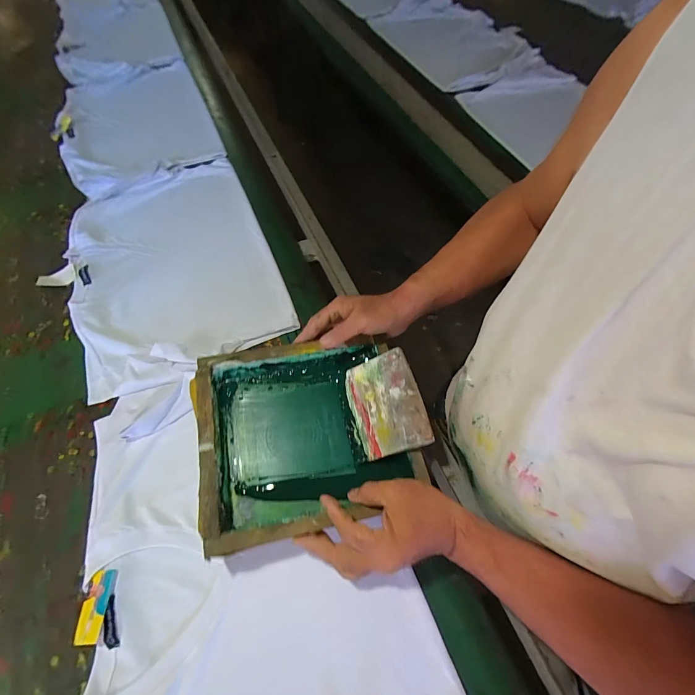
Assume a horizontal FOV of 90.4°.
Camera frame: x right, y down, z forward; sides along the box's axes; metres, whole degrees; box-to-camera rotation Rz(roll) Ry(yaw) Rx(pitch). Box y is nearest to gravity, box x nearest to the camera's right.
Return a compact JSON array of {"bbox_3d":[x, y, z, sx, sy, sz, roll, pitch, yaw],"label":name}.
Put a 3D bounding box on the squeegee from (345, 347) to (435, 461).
[{"bbox_3d":[0.047,0.073,0.451,0.099,0.011,0.130,-29,61,23],"label":"squeegee"}]

